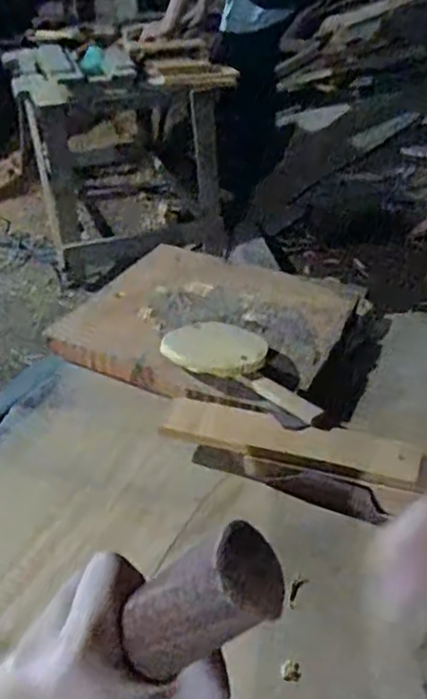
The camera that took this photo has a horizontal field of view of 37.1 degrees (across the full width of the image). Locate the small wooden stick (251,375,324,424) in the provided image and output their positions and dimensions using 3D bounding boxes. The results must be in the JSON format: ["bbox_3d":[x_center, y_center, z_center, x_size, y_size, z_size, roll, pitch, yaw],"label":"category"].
[{"bbox_3d":[0.064,0.043,0.562,0.018,0.009,0.071,-26,42,-31],"label":"small wooden stick"}]

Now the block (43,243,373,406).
[{"bbox_3d":[-0.002,-0.035,0.705,0.278,0.035,0.256,14,38,21],"label":"block"}]

